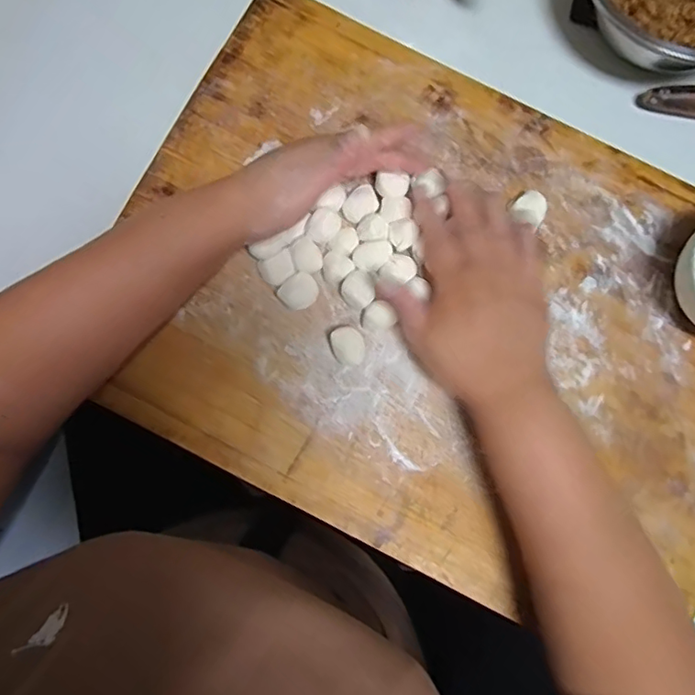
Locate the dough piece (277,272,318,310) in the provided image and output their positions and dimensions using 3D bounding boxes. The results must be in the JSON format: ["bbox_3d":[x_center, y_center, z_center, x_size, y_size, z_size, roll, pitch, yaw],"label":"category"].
[{"bbox_3d":[-0.035,-0.039,0.402,0.028,0.017,0.022,-40,85,-6],"label":"dough piece"}]

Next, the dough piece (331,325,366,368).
[{"bbox_3d":[0.001,0.000,0.397,0.022,0.017,0.027,-27,84,-5],"label":"dough piece"}]

